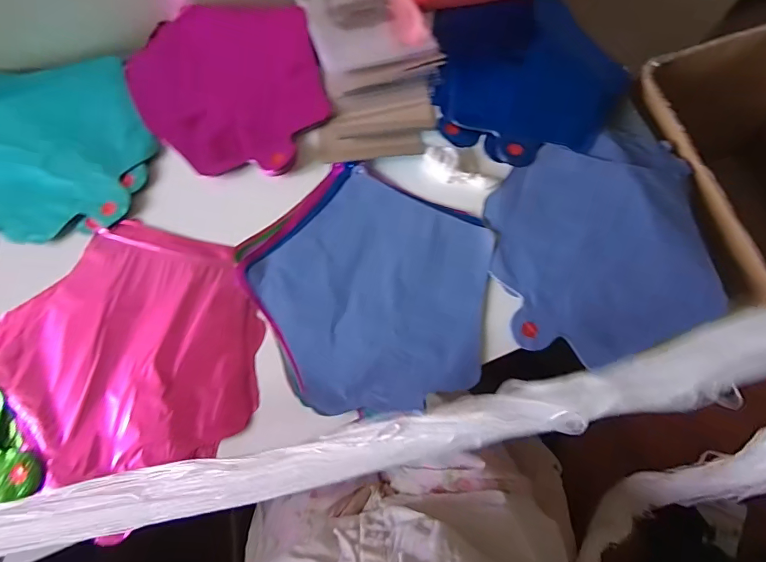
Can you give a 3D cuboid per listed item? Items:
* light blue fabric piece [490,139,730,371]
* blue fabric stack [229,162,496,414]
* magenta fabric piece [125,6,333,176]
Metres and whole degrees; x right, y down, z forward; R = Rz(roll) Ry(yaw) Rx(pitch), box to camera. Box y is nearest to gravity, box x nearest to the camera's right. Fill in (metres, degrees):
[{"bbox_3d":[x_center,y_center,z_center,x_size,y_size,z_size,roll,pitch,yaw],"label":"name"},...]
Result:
[{"bbox_3d":[0.231,-0.039,0.448,0.229,0.018,0.235,0,73,0],"label":"light blue fabric piece"},{"bbox_3d":[-0.005,0.000,0.428,0.230,0.008,0.244,-27,75,-8],"label":"blue fabric stack"},{"bbox_3d":[-0.176,-0.221,0.495,0.207,0.027,0.243,-15,73,-4],"label":"magenta fabric piece"}]

